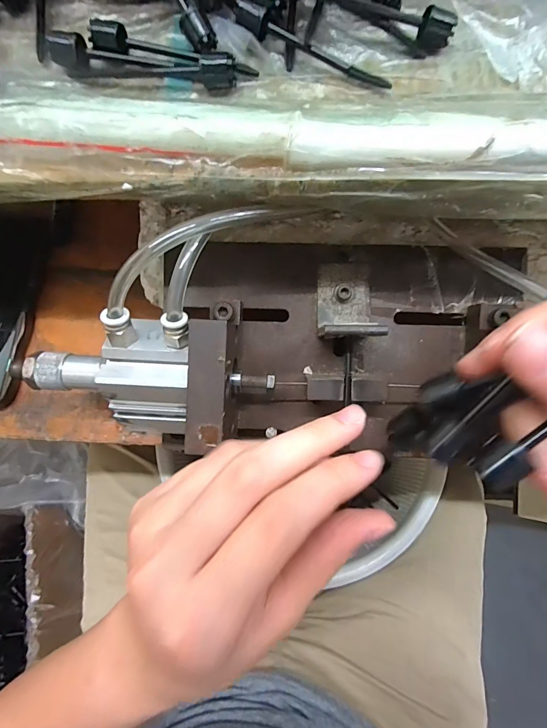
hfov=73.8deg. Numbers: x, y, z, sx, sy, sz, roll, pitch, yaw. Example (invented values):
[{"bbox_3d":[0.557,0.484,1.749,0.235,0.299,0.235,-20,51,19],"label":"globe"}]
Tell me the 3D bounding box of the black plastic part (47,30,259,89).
[{"bbox_3d":[-0.063,-0.154,0.184,0.103,0.016,0.021,11,76,4],"label":"black plastic part"}]

